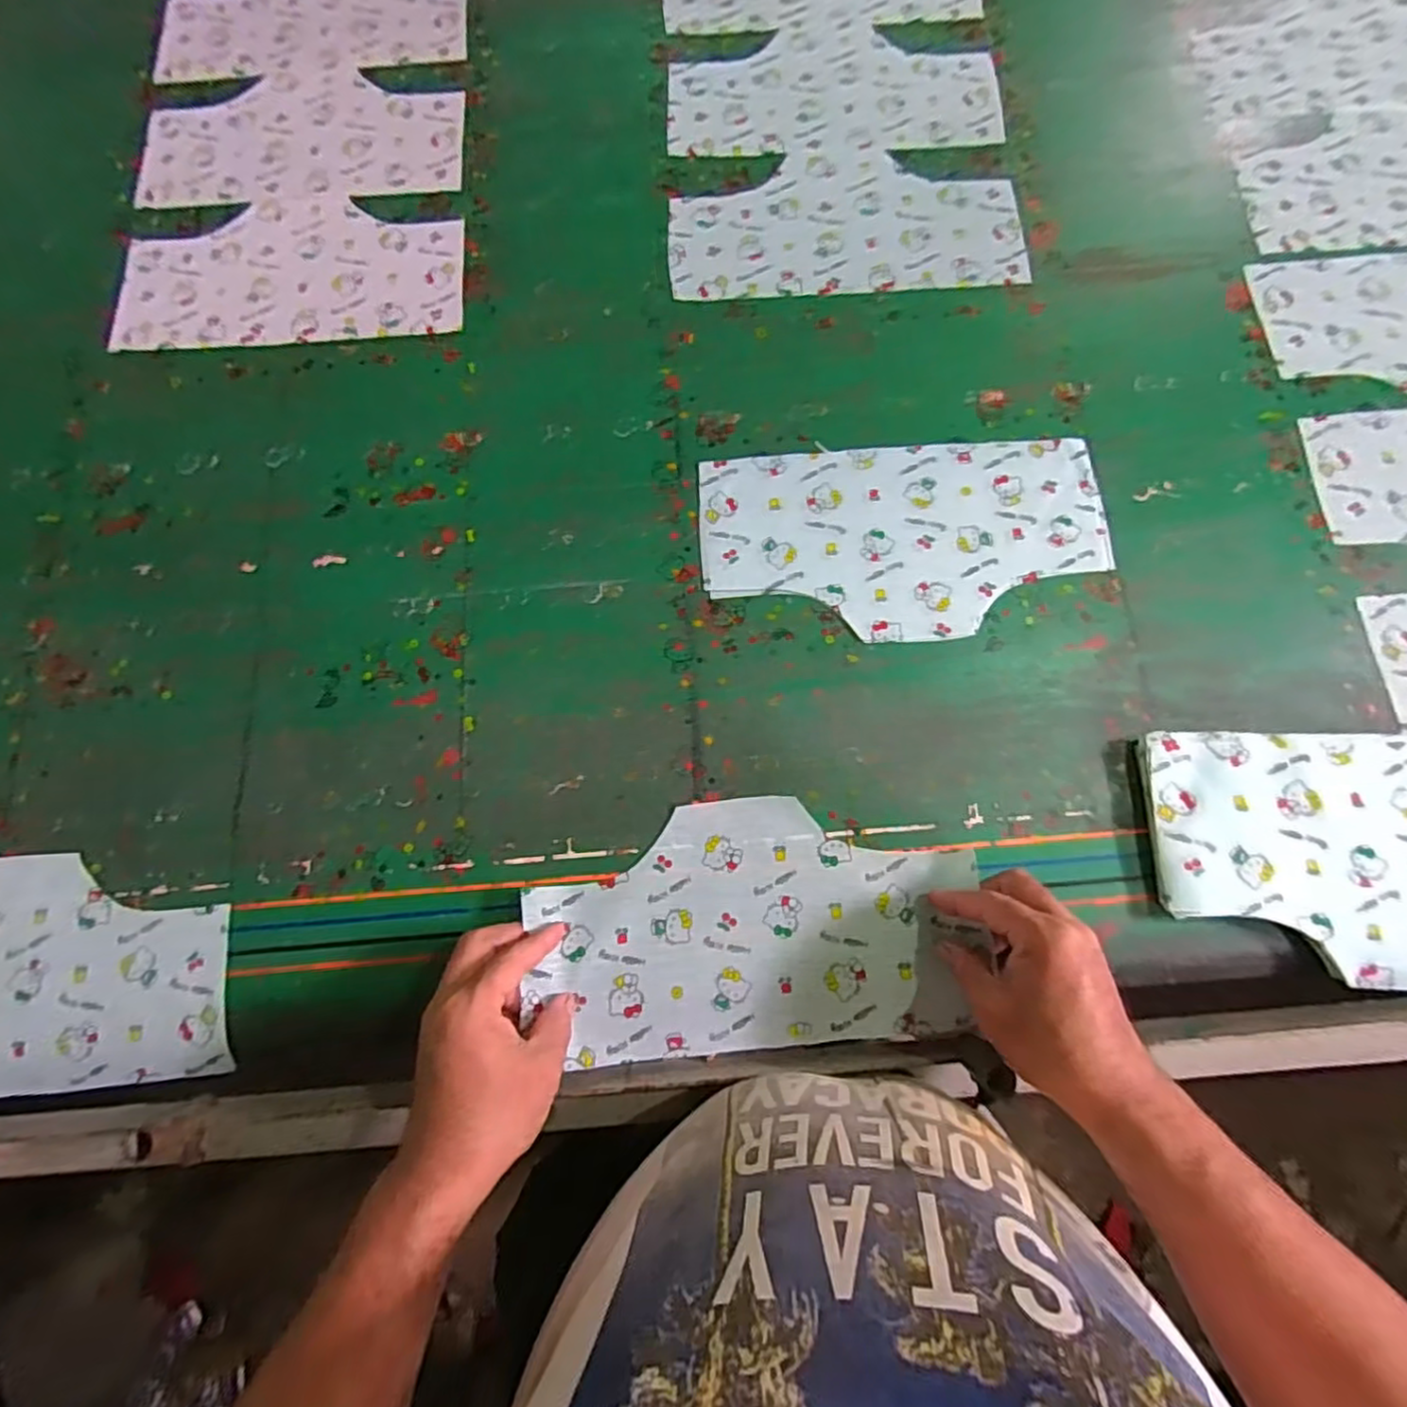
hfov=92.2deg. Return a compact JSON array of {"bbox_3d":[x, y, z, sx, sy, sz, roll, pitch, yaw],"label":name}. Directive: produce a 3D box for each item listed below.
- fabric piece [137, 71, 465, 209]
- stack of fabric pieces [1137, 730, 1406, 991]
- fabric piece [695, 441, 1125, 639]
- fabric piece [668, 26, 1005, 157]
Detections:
[{"bbox_3d":[-0.398,-0.563,0.675,0.312,0.006,0.158,-3,76,1],"label":"fabric piece"},{"bbox_3d":[0.486,0.106,0.476,0.327,0.022,0.171,0,74,0],"label":"stack of fabric pieces"},{"bbox_3d":[0.164,-0.135,0.551,0.322,0.006,0.169,-3,74,-1],"label":"fabric piece"},{"bbox_3d":[0.128,-0.614,0.676,0.320,0.005,0.162,-2,74,0],"label":"fabric piece"}]

